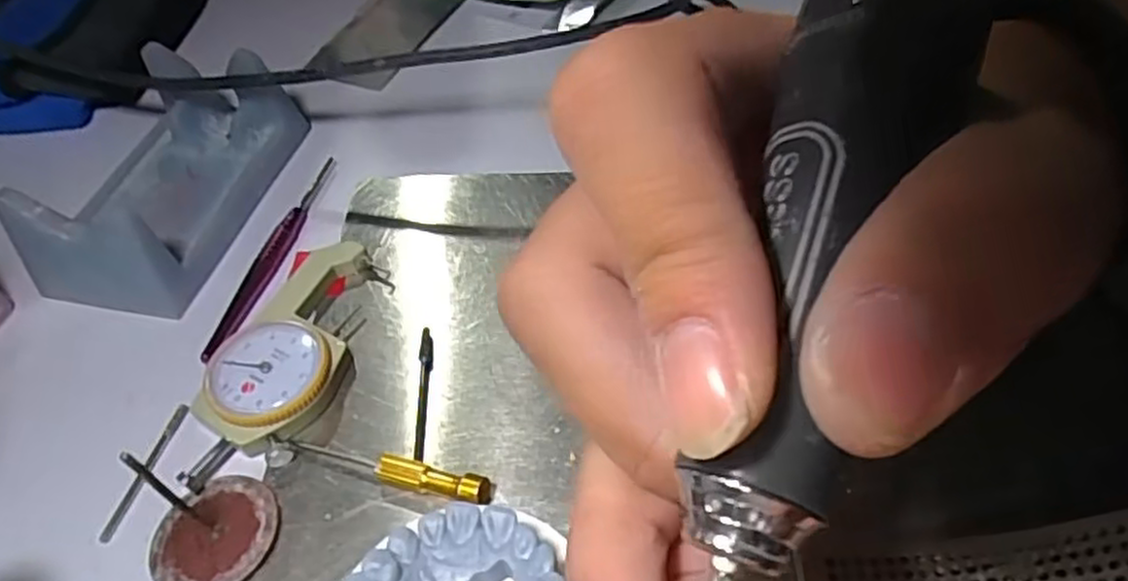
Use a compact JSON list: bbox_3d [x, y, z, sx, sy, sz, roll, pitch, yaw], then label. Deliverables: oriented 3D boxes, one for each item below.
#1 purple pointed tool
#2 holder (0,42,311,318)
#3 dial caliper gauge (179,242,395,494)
[{"bbox_3d":[-0.105,-0.015,0.276,0.008,0.007,0.100,3,51,8],"label":"purple pointed tool"},{"bbox_3d":[-0.150,-0.048,0.290,0.066,0.037,0.114,10,53,13],"label":"holder"},{"bbox_3d":[-0.087,0.020,0.242,0.037,0.012,0.091,12,53,15],"label":"dial caliper gauge"}]

